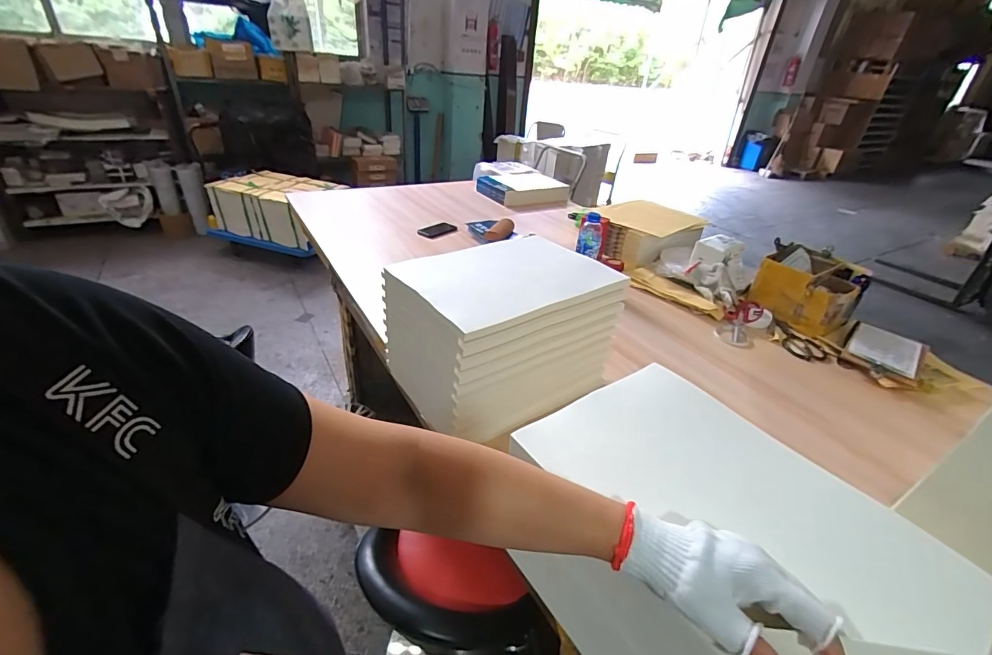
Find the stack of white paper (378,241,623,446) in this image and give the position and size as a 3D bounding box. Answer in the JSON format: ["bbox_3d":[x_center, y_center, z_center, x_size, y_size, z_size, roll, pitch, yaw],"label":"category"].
[{"bbox_3d":[0.015,-0.016,0.838,0.364,0.204,0.270,-19,39,-33],"label":"stack of white paper"}]

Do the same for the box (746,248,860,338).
[{"bbox_3d":[0.867,-0.101,1.205,0.217,0.133,0.223,-15,37,-28],"label":"box"}]

